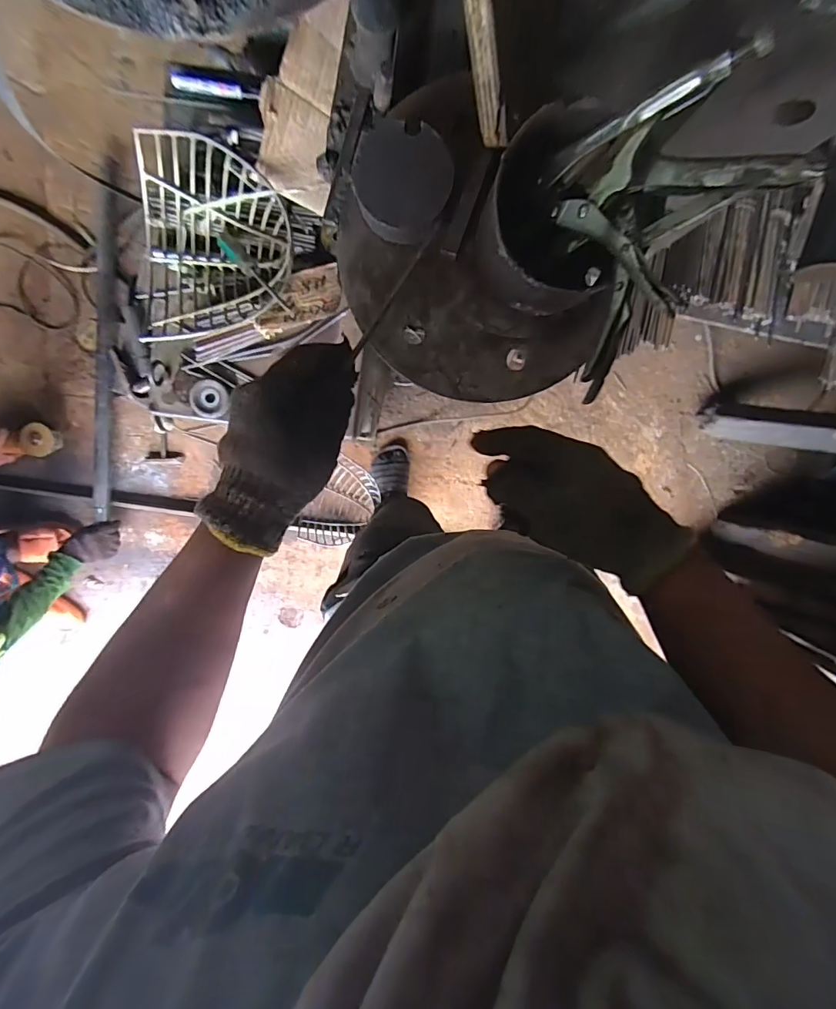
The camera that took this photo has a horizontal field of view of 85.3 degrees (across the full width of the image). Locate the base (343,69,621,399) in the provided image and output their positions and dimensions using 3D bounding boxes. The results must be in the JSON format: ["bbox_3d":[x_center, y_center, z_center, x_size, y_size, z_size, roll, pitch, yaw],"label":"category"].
[{"bbox_3d":[0.039,-0.182,0.335,0.191,0.091,0.201,0,100,-1],"label":"base"}]

